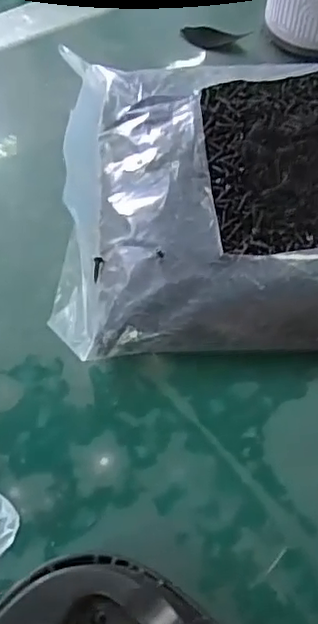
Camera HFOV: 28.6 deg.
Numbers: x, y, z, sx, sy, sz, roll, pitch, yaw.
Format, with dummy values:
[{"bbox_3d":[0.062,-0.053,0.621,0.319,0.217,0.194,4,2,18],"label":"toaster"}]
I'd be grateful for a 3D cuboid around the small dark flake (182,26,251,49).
[{"bbox_3d":[0.042,-0.203,0.460,0.050,0.004,0.023,5,61,1],"label":"small dark flake"}]

